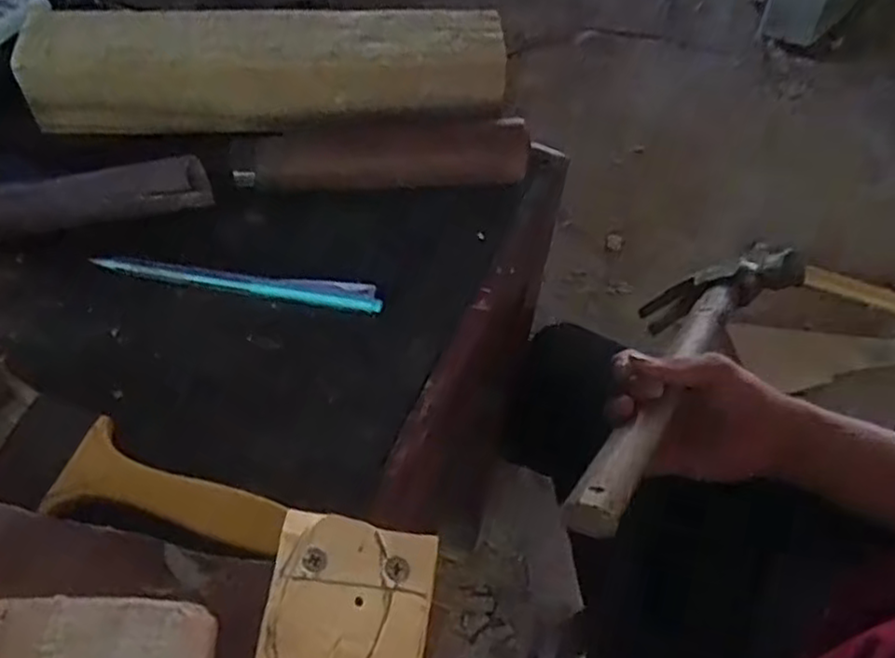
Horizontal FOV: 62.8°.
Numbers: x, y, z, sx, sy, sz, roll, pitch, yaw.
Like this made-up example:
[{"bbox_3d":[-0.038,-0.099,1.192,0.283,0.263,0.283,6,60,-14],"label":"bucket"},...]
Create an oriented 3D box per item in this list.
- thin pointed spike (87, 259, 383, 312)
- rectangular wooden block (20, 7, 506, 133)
[{"bbox_3d":[-0.096,-0.022,0.343,0.131,0.007,0.012,8,56,2],"label":"thin pointed spike"},{"bbox_3d":[-0.093,-0.137,0.396,0.245,0.050,0.065,0,56,-3],"label":"rectangular wooden block"}]

